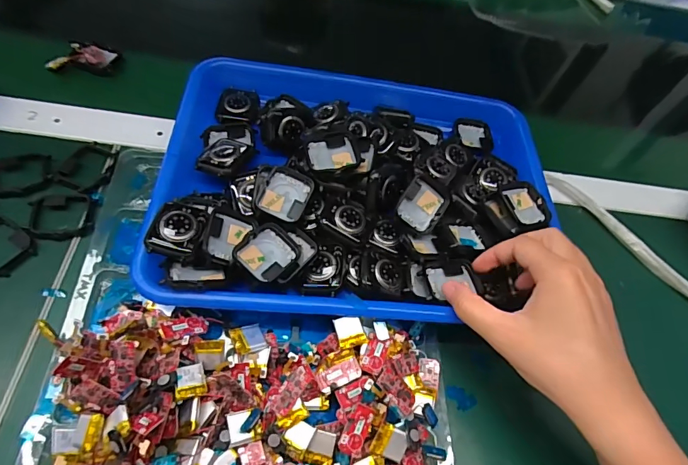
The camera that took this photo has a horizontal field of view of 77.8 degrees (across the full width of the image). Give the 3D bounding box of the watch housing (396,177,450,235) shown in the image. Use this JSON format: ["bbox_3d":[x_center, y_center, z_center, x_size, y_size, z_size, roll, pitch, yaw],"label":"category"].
[{"bbox_3d":[0.063,-0.022,0.341,0.037,0.008,0.041,29,80,-12],"label":"watch housing"}]

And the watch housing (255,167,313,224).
[{"bbox_3d":[-0.047,-0.029,0.325,0.041,0.007,0.040,16,70,-11],"label":"watch housing"}]

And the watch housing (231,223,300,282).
[{"bbox_3d":[-0.055,0.014,0.303,0.035,0.013,0.042,38,59,14],"label":"watch housing"}]

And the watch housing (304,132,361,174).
[{"bbox_3d":[-0.010,-0.063,0.342,0.041,0.011,0.035,-6,60,-14],"label":"watch housing"}]

